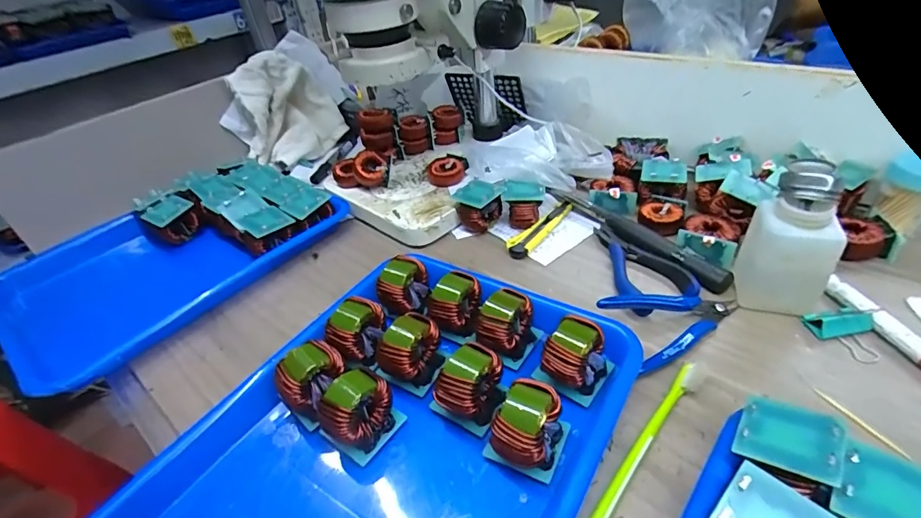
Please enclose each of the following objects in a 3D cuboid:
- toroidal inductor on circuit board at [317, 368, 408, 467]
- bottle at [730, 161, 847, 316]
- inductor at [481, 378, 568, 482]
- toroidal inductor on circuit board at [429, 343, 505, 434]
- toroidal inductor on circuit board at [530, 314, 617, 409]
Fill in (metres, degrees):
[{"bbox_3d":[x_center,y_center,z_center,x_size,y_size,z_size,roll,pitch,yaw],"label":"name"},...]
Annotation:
[{"bbox_3d":[-0.071,0.107,0.315,0.039,0.049,0.045,21,45,31],"label":"toroidal inductor on circuit board"},{"bbox_3d":[0.259,-0.012,0.360,0.051,0.116,0.061,0,38,8],"label":"bottle"},{"bbox_3d":[0.044,0.110,0.294,0.047,0.049,0.050,21,45,32],"label":"inductor"},{"bbox_3d":[0.005,0.090,0.325,0.046,0.048,0.047,17,43,28],"label":"toroidal inductor on circuit board"},{"bbox_3d":[0.083,0.076,0.334,0.041,0.055,0.044,25,48,35],"label":"toroidal inductor on circuit board"}]

